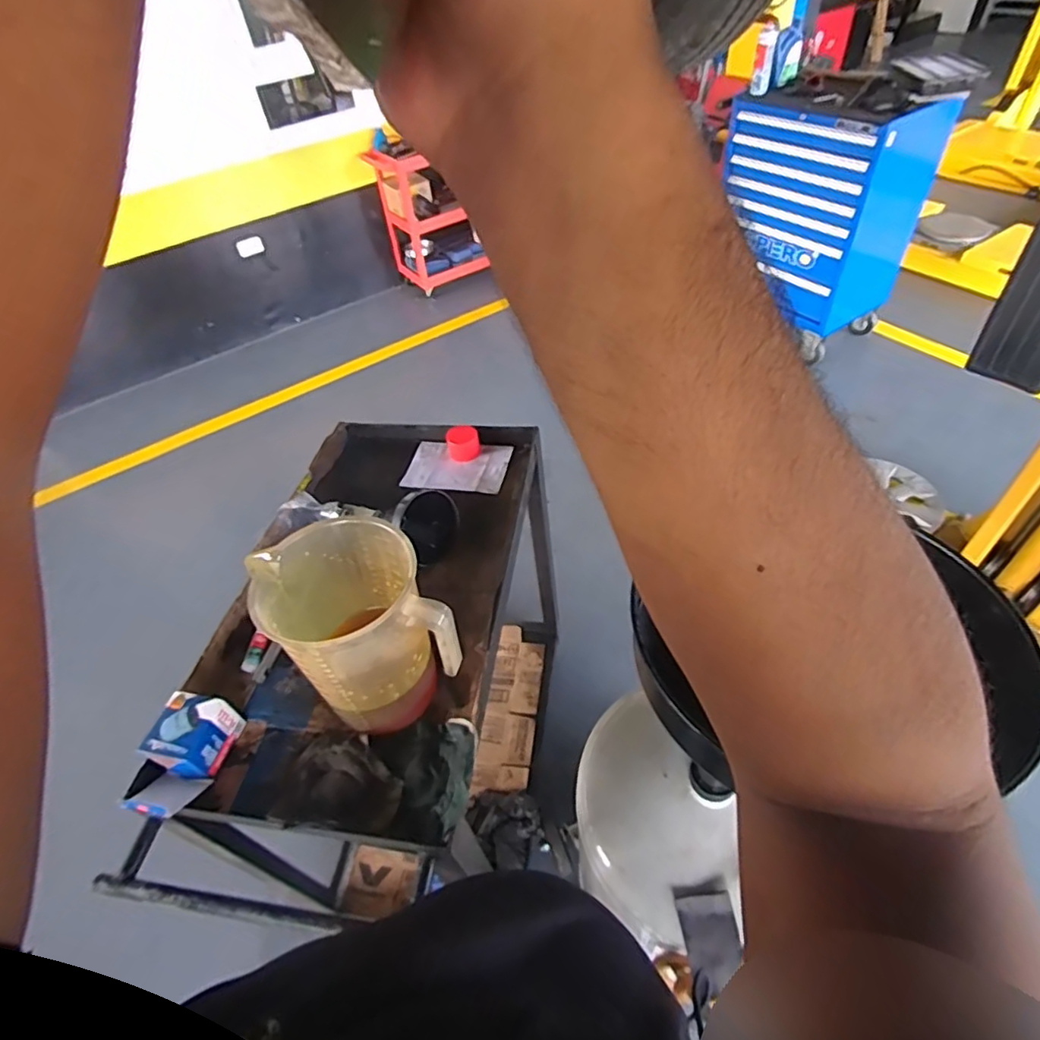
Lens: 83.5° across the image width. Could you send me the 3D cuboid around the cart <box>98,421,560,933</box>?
[{"bbox_3d":[-0.217,0.396,1.287,0.472,0.846,0.913,3,48,9],"label":"cart"}]

